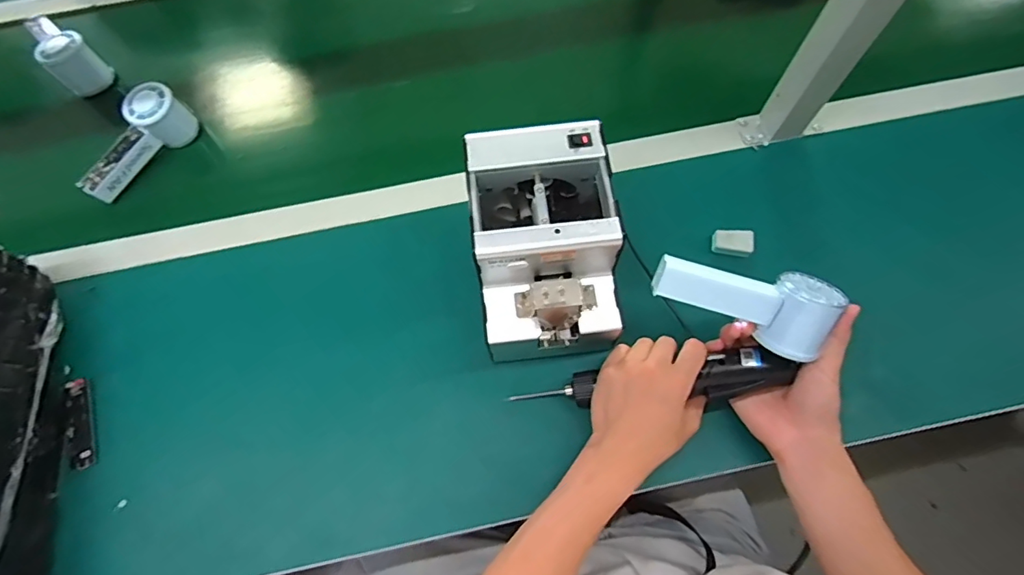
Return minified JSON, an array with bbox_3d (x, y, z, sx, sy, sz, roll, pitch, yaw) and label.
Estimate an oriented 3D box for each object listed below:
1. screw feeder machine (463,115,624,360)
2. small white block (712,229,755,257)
[{"bbox_3d":[0.031,-0.037,0.482,0.126,0.129,0.180,-6,68,0],"label":"screw feeder machine"},{"bbox_3d":[0.241,-0.050,0.553,0.042,0.018,0.025,10,69,6],"label":"small white block"}]

